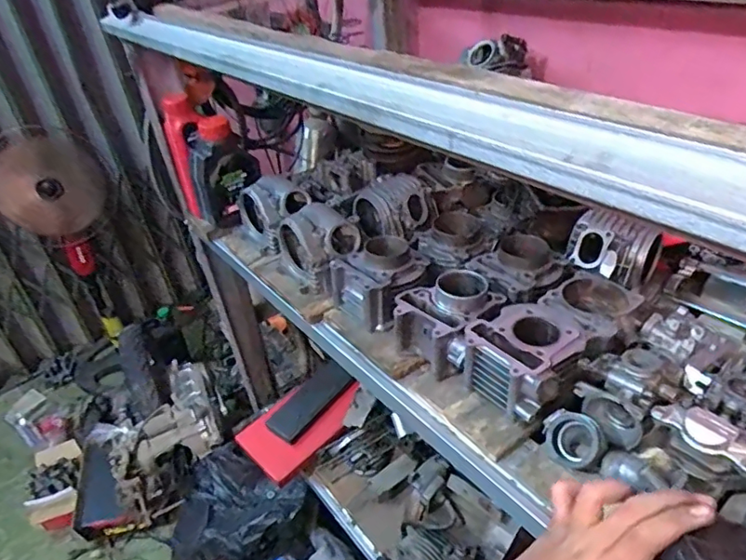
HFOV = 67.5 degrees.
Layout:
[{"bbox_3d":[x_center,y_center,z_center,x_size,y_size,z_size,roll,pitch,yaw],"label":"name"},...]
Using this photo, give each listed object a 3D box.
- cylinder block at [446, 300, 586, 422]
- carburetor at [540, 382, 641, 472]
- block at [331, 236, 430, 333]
[{"bbox_3d":[0.169,0.085,0.631,0.121,0.069,0.122,-26,39,-24],"label":"cylinder block"},{"bbox_3d":[0.224,0.152,0.572,0.092,0.053,0.066,-24,38,-22],"label":"carburetor"},{"bbox_3d":[0.008,-0.003,0.801,0.120,0.077,0.111,-33,42,-31],"label":"block"}]

